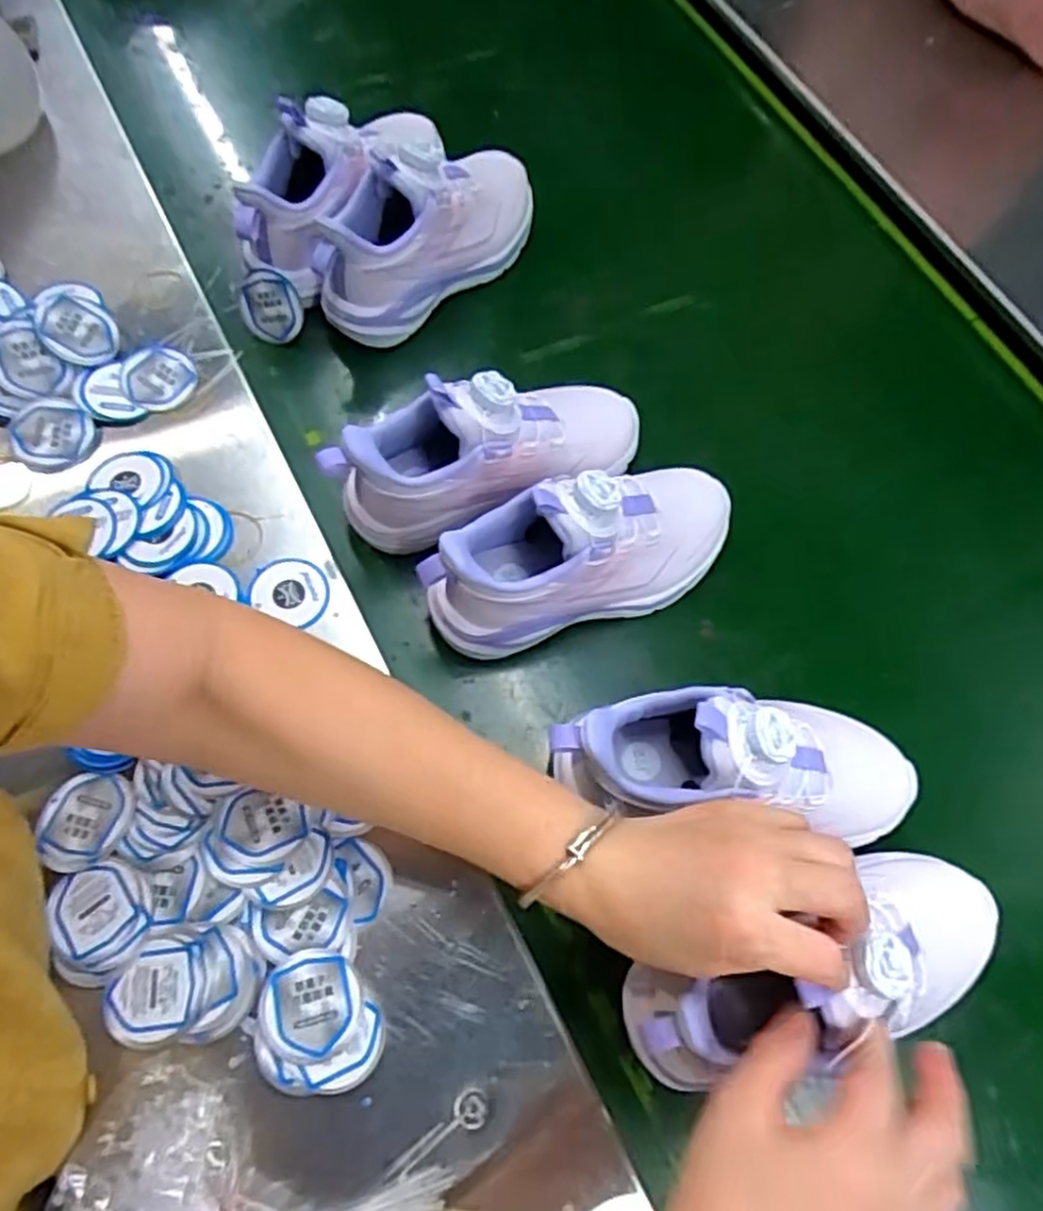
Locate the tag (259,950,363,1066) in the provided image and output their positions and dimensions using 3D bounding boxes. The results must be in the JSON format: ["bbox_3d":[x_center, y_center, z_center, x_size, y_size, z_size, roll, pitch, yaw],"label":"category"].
[{"bbox_3d":[-0.104,0.198,0.370,0.047,0.010,0.048,1,70,-2],"label":"tag"}]

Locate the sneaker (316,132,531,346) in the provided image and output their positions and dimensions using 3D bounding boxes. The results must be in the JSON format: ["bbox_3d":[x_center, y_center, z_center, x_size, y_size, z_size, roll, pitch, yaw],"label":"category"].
[{"bbox_3d":[-0.067,-0.288,0.549,0.200,0.099,0.075,-42,77,-16],"label":"sneaker"}]

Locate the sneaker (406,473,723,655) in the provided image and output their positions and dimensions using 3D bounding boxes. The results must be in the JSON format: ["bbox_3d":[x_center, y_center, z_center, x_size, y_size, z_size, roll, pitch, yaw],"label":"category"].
[{"bbox_3d":[0.040,-0.036,0.461,0.205,0.093,0.077,-23,72,-11],"label":"sneaker"}]

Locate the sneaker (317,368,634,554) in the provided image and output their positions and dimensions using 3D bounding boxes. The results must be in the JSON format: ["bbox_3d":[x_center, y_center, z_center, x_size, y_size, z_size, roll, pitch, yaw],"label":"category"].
[{"bbox_3d":[-0.017,-0.108,0.482,0.207,0.088,0.077,-26,73,-11],"label":"sneaker"}]

